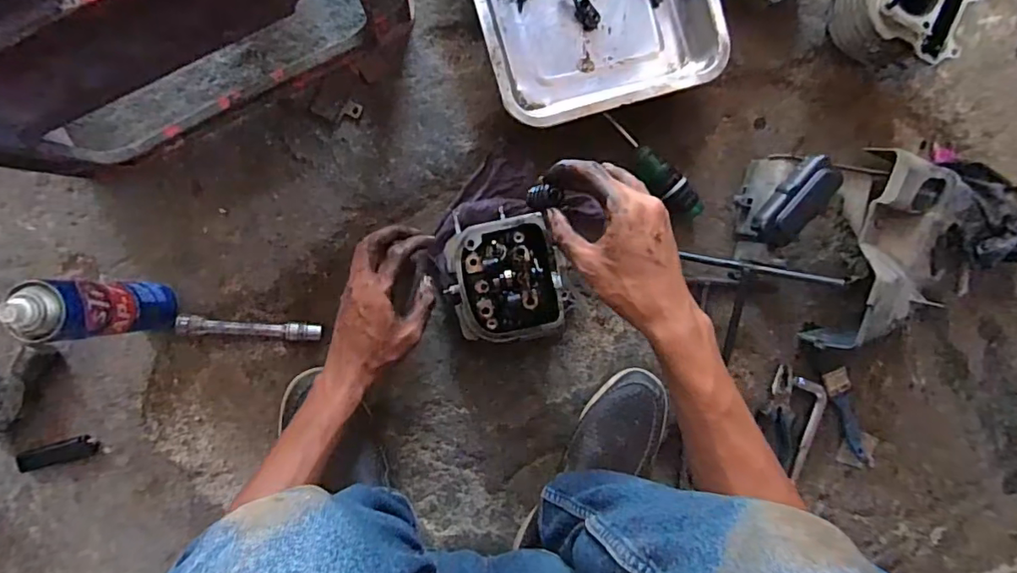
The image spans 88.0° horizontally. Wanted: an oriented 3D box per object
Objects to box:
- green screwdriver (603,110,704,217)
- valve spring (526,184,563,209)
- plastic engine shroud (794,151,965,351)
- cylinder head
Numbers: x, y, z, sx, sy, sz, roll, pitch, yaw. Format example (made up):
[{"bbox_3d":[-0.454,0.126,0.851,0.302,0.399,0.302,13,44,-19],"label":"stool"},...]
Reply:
[{"bbox_3d":[0.169,-0.137,0.623,0.158,0.027,0.035,41,92,-9],"label":"green screwdriver"},{"bbox_3d":[0.031,-0.080,0.469,0.029,0.027,0.021,2,97,-6],"label":"valve spring"},{"bbox_3d":[0.459,-0.033,0.636,0.120,0.090,0.236,10,99,-11],"label":"plastic engine shroud"},{"bbox_3d":[-0.003,-0.007,0.578,0.126,0.074,0.136,-4,97,-5],"label":"cylinder head"}]

